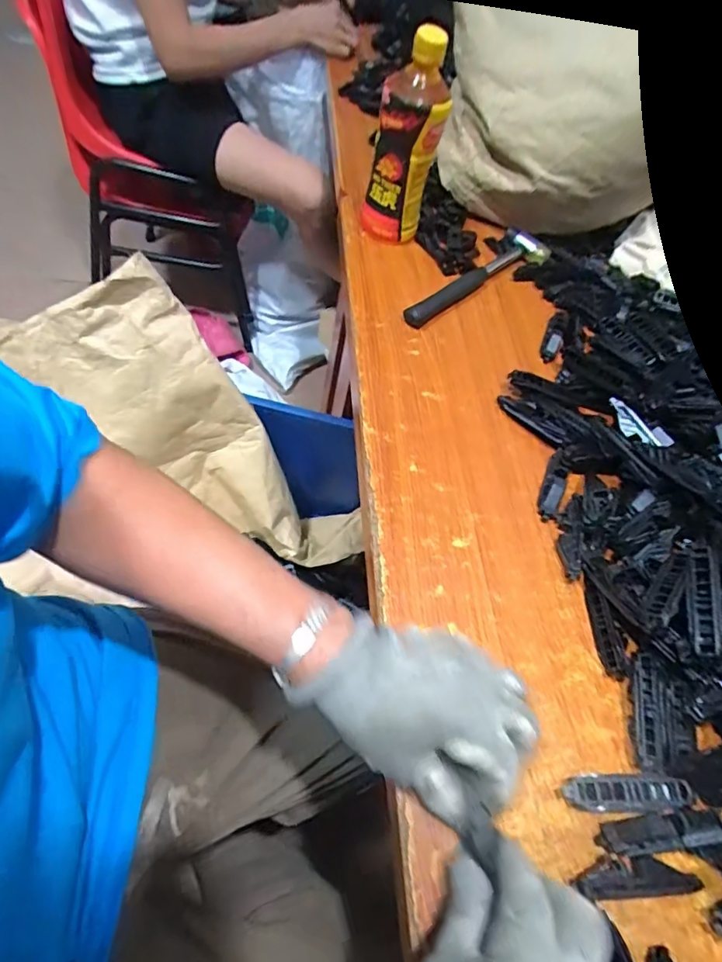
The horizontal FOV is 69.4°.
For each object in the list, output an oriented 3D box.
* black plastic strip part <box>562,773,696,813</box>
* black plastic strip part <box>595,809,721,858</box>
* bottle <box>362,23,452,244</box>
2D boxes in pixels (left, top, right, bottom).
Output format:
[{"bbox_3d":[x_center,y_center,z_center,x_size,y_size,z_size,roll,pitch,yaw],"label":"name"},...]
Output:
[{"bbox_3d":[0.169,0.199,0.333,0.077,0.018,0.020,4,56,-8],"label":"black plastic strip part"},{"bbox_3d":[0.188,0.218,0.322,0.079,0.018,0.021,-1,57,-11],"label":"black plastic strip part"},{"bbox_3d":[0.049,-0.368,0.582,0.074,0.204,0.064,10,56,-4],"label":"bottle"}]

